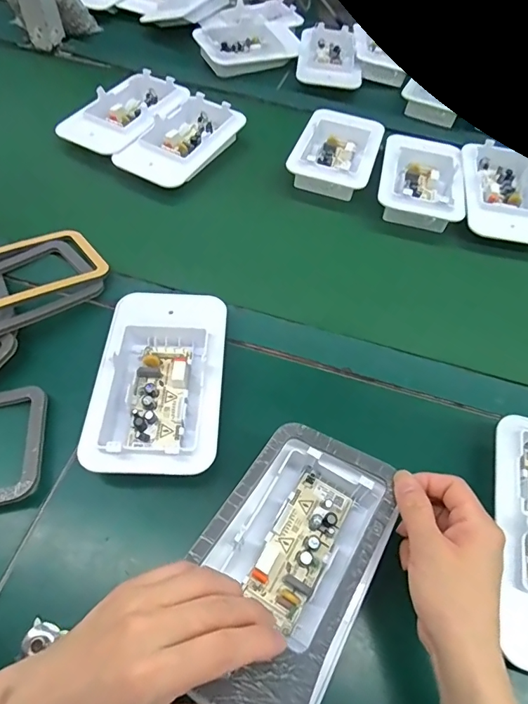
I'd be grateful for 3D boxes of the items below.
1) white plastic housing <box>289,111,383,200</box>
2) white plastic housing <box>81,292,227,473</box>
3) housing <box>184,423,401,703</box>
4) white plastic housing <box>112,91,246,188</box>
[{"bbox_3d":[0.099,-0.270,0.590,0.110,0.041,0.164,18,56,7],"label":"white plastic housing"},{"bbox_3d":[-0.086,0.024,0.377,0.100,0.042,0.172,2,55,-3],"label":"white plastic housing"},{"bbox_3d":[0.015,0.139,0.293,0.105,0.063,0.168,27,58,13],"label":"housing"},{"bbox_3d":[-0.106,-0.274,0.577,0.105,0.038,0.169,28,58,14],"label":"white plastic housing"}]

